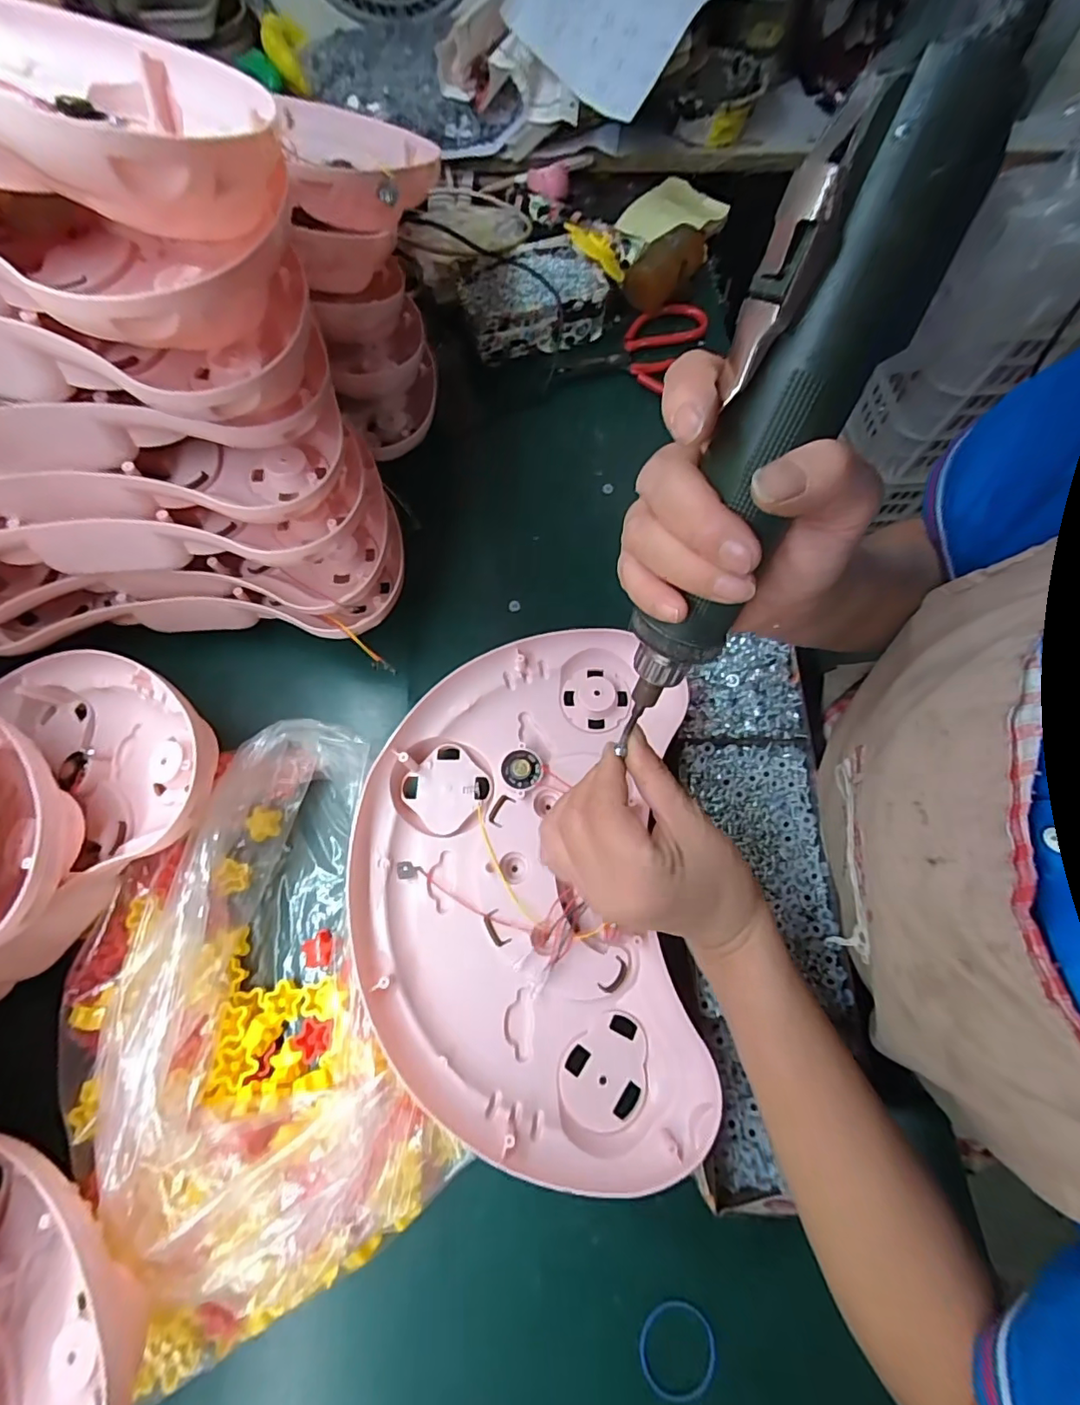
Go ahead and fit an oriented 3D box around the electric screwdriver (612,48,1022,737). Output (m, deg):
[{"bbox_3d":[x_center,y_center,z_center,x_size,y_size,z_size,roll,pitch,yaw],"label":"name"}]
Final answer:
[{"bbox_3d":[0.078,-0.082,0.203,0.046,0.219,0.034,29,38,14],"label":"electric screwdriver"}]

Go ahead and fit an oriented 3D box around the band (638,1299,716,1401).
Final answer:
[{"bbox_3d":[0.082,0.385,0.323,0.045,0.005,0.039,-7,71,-1],"label":"band"}]

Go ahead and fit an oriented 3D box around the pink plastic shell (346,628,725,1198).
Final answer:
[{"bbox_3d":[-0.007,0.110,0.370,0.228,0.050,0.329,4,67,5],"label":"pink plastic shell"}]

